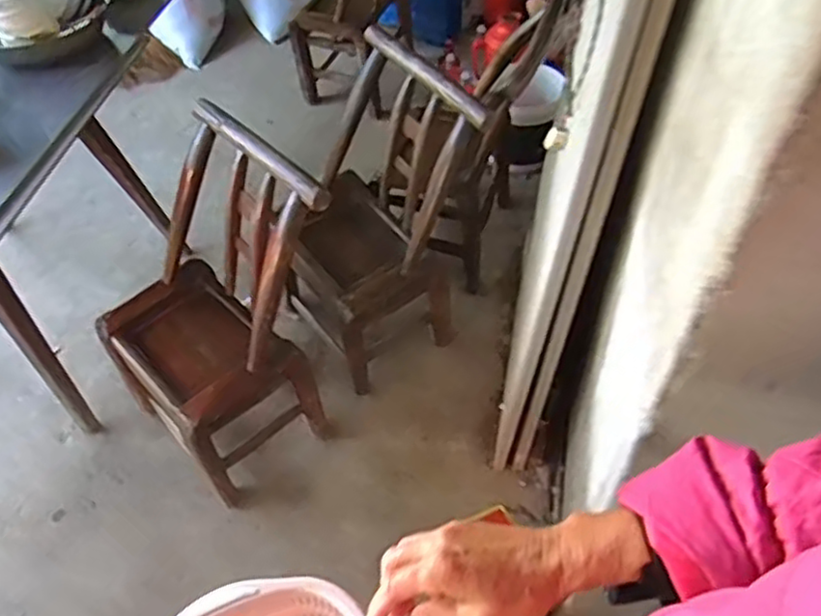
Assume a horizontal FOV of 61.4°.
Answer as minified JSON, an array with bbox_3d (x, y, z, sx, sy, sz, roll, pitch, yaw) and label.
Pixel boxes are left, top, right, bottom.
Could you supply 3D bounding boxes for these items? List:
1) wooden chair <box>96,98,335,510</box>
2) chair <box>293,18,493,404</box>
[{"bbox_3d":[-0.415,0.006,1.492,0.418,0.675,0.455,-37,58,-25],"label":"wooden chair"},{"bbox_3d":[-0.103,-0.211,1.690,0.373,0.707,0.425,-29,55,-20],"label":"chair"}]

